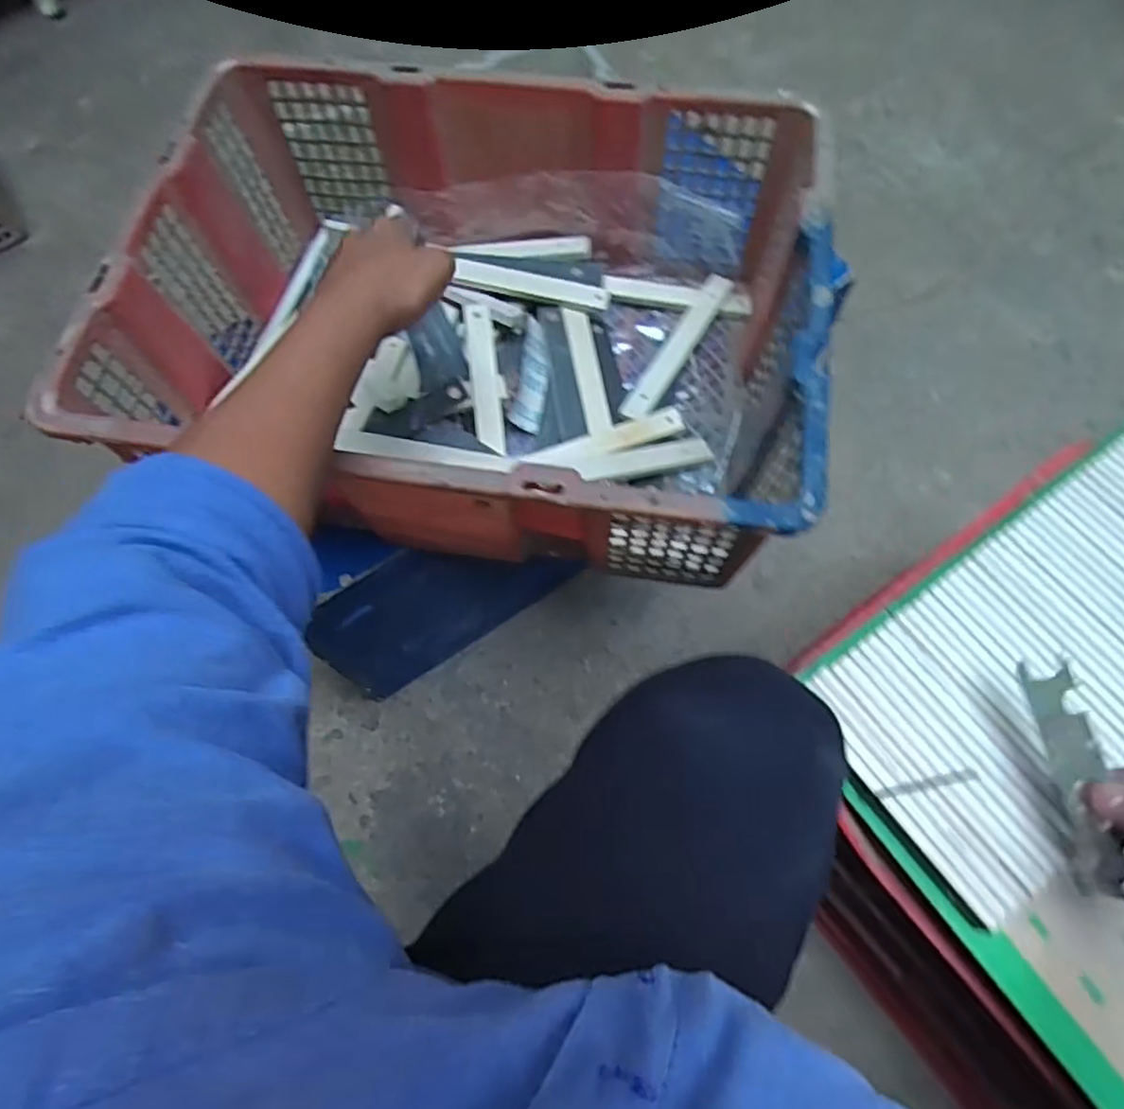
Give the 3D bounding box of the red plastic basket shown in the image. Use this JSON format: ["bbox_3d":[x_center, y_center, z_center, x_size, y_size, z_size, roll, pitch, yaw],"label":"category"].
[{"bbox_3d":[-0.062,-0.177,0.539,0.471,0.167,0.351,9,69,5],"label":"red plastic basket"}]

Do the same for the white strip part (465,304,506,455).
[{"bbox_3d":[-0.060,-0.138,0.553,0.021,0.008,0.115,-6,91,-4],"label":"white strip part"}]

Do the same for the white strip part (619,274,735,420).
[{"bbox_3d":[0.100,-0.181,0.605,0.026,0.011,0.169,29,72,12],"label":"white strip part"}]

